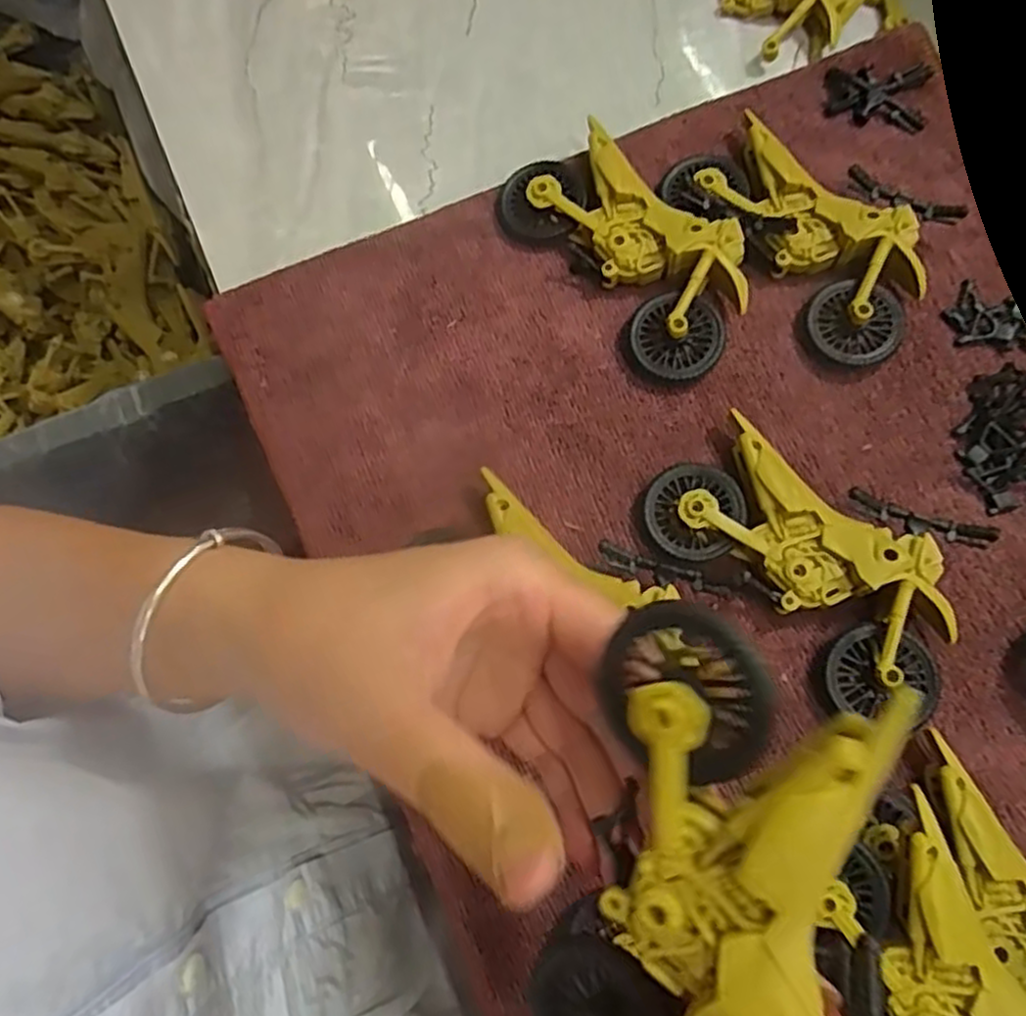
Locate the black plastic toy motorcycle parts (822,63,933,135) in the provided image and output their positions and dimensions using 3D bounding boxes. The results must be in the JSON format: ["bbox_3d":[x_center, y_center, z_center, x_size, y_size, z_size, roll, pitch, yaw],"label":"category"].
[{"bbox_3d":[0.163,-0.186,0.331,0.044,0.006,0.034,12,75,6],"label":"black plastic toy motorcycle parts"}]

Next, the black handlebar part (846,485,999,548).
[{"bbox_3d":[0.144,0.005,0.262,0.048,0.005,0.011,21,76,21],"label":"black handlebar part"}]

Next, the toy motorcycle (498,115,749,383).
[{"bbox_3d":[0.048,-0.107,0.300,0.057,0.023,0.114,-37,76,-8],"label":"toy motorcycle"}]

